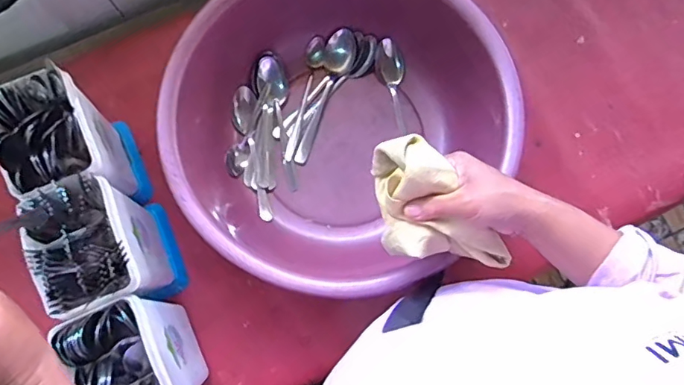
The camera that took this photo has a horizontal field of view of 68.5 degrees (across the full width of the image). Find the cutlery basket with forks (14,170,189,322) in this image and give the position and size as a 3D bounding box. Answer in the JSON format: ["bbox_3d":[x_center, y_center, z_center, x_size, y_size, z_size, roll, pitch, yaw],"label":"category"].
[{"bbox_3d":[-0.257,0.064,0.560,0.091,0.179,0.125,-24,80,-5],"label":"cutlery basket with forks"}]

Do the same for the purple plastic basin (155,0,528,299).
[{"bbox_3d":[-0.007,-0.080,0.614,0.365,0.134,0.374,0,79,-1],"label":"purple plastic basin"}]

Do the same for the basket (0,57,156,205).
[{"bbox_3d":[-0.305,-0.048,0.574,0.086,0.184,0.121,-26,81,-5],"label":"basket"}]

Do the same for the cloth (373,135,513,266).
[{"bbox_3d":[0.077,0.027,0.451,0.079,0.052,0.158,-42,108,-8],"label":"cloth"}]

